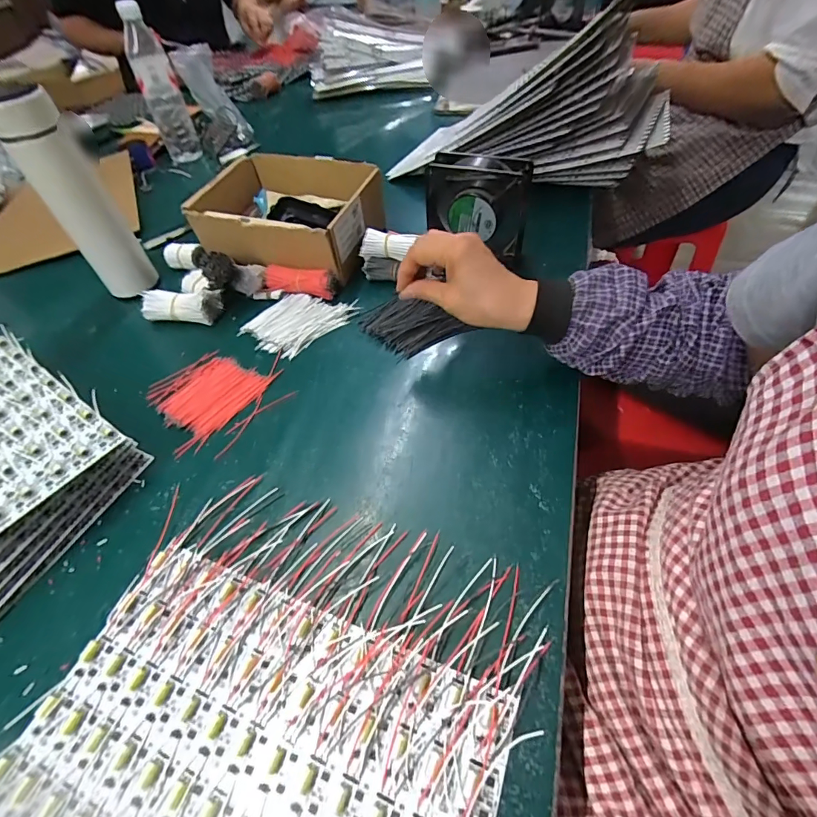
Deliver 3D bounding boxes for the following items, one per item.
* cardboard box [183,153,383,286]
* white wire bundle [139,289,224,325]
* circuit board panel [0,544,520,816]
[{"bbox_3d":[-0.162,-0.273,0.612,0.238,0.084,0.184,13,53,15],"label":"cardboard box"},{"bbox_3d":[-0.284,-0.131,0.538,0.096,0.034,0.041,4,51,8],"label":"white wire bundle"},{"bbox_3d":[-0.109,0.235,0.243,0.283,0.009,0.242,15,54,17],"label":"circuit board panel"}]

